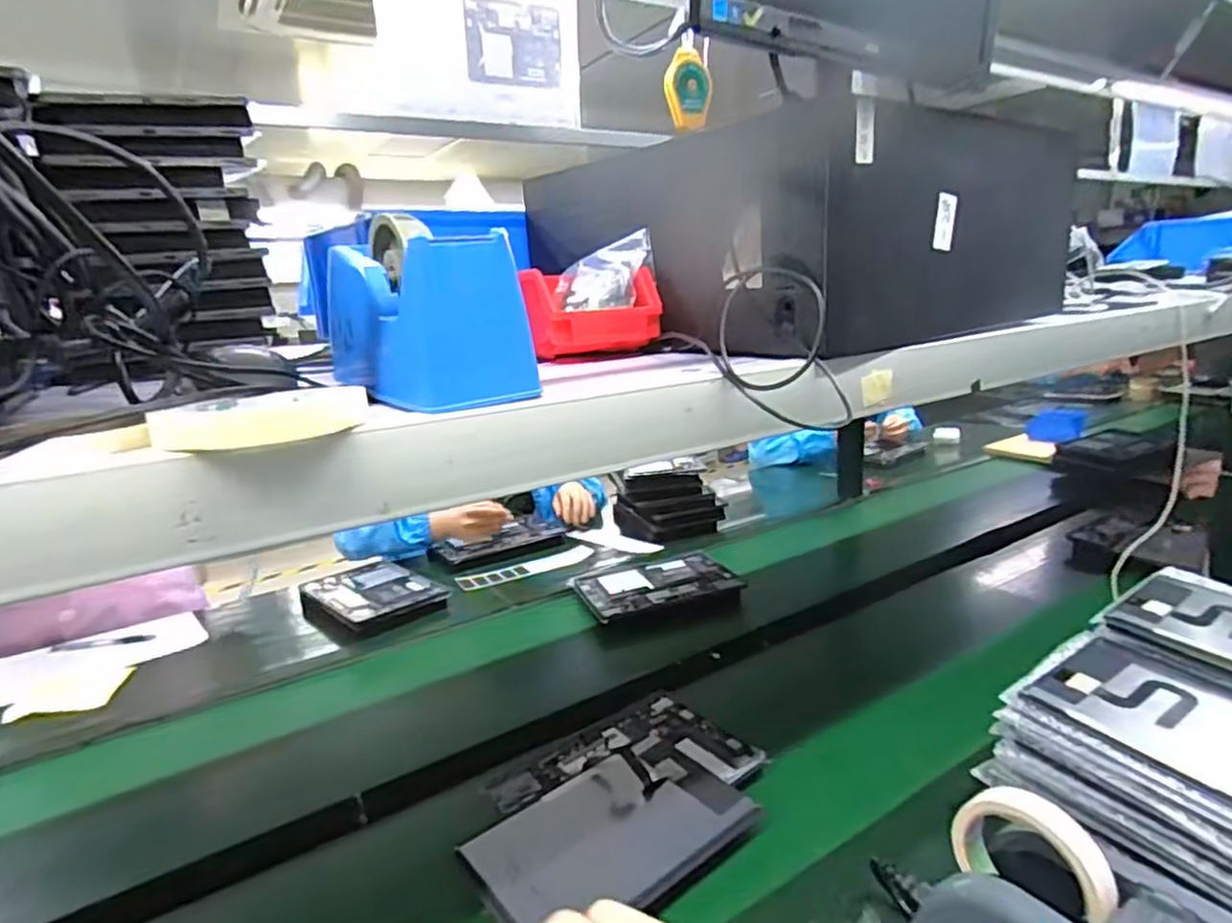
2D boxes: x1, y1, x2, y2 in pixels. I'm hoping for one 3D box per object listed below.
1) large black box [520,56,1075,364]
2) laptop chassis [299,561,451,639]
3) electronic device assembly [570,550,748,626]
[{"bbox_3d":[0.167,-0.223,0.716,0.406,0.164,0.434,-15,19,-39],"label":"large black box"},{"bbox_3d":[-0.427,0.229,1.186,0.259,0.029,0.184,12,21,43],"label":"laptop chassis"},{"bbox_3d":[0.072,0.213,1.171,0.266,0.027,0.181,-7,15,-15],"label":"electronic device assembly"}]

